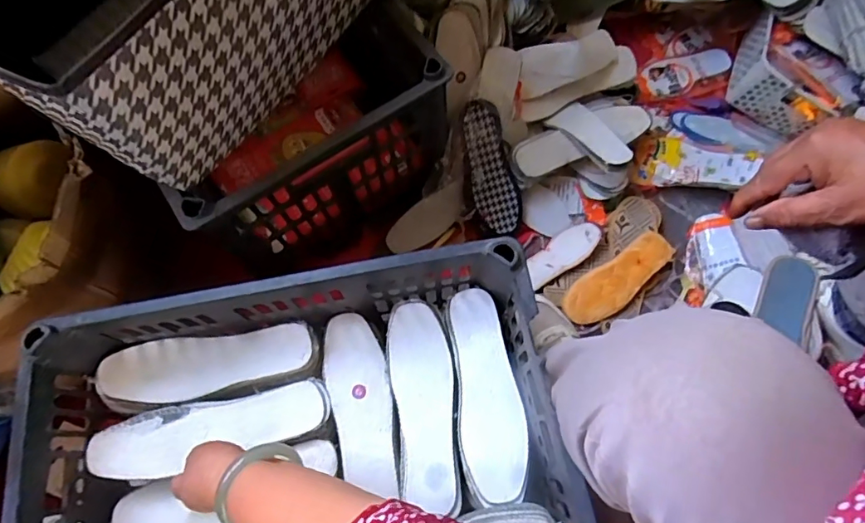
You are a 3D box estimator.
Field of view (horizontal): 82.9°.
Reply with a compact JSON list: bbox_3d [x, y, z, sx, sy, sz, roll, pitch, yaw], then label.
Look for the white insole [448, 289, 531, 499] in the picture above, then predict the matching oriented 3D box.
[{"bbox_3d":[0.061,0.137,0.526,0.068,0.014,0.214,-4,72,0],"label":"white insole"}]

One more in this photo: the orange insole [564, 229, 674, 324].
[{"bbox_3d":[0.274,0.026,0.721,0.180,0.025,0.063,-34,76,-10],"label":"orange insole"}]

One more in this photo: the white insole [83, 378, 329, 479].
[{"bbox_3d":[-0.232,0.174,0.519,0.235,0.013,0.068,-12,49,-11],"label":"white insole"}]

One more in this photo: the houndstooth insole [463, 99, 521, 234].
[{"bbox_3d":[0.087,-0.136,0.723,0.065,0.009,0.194,-19,112,-5],"label":"houndstooth insole"}]

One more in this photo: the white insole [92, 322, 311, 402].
[{"bbox_3d":[-0.244,0.111,0.536,0.215,0.026,0.065,-7,73,-2],"label":"white insole"}]

